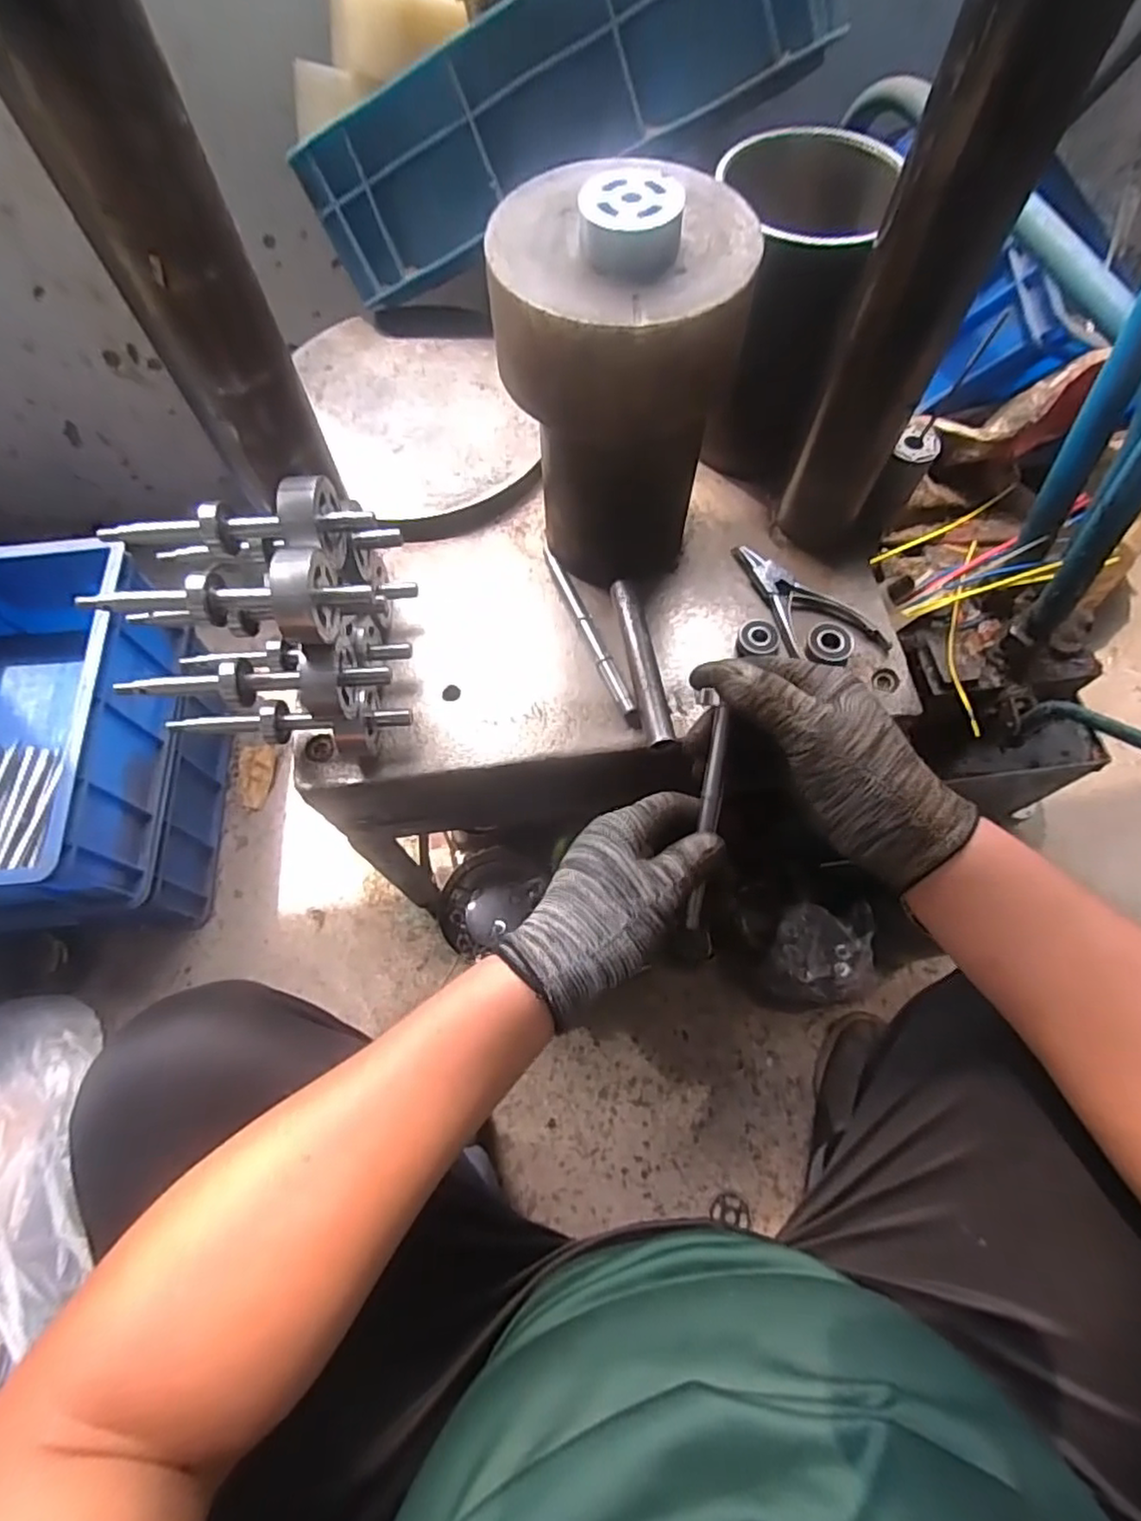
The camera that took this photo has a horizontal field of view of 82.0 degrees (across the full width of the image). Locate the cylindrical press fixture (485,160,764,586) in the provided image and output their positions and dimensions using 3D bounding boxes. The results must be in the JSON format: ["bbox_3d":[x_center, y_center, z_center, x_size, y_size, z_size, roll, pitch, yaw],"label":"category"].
[{"bbox_3d":[0.029,-0.228,0.435,0.141,0.236,0.120,4,66,3],"label":"cylindrical press fixture"}]

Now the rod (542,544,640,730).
[{"bbox_3d":[0.014,-0.098,0.502,0.011,0.012,0.172,-20,68,-8],"label":"rod"}]

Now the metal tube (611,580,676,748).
[{"bbox_3d":[0.053,-0.072,0.486,0.018,0.018,0.138,-9,67,-4],"label":"metal tube"}]

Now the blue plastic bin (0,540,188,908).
[{"bbox_3d":[-0.630,-0.037,0.740,0.284,0.159,0.392,-4,66,-1],"label":"blue plastic bin"}]

